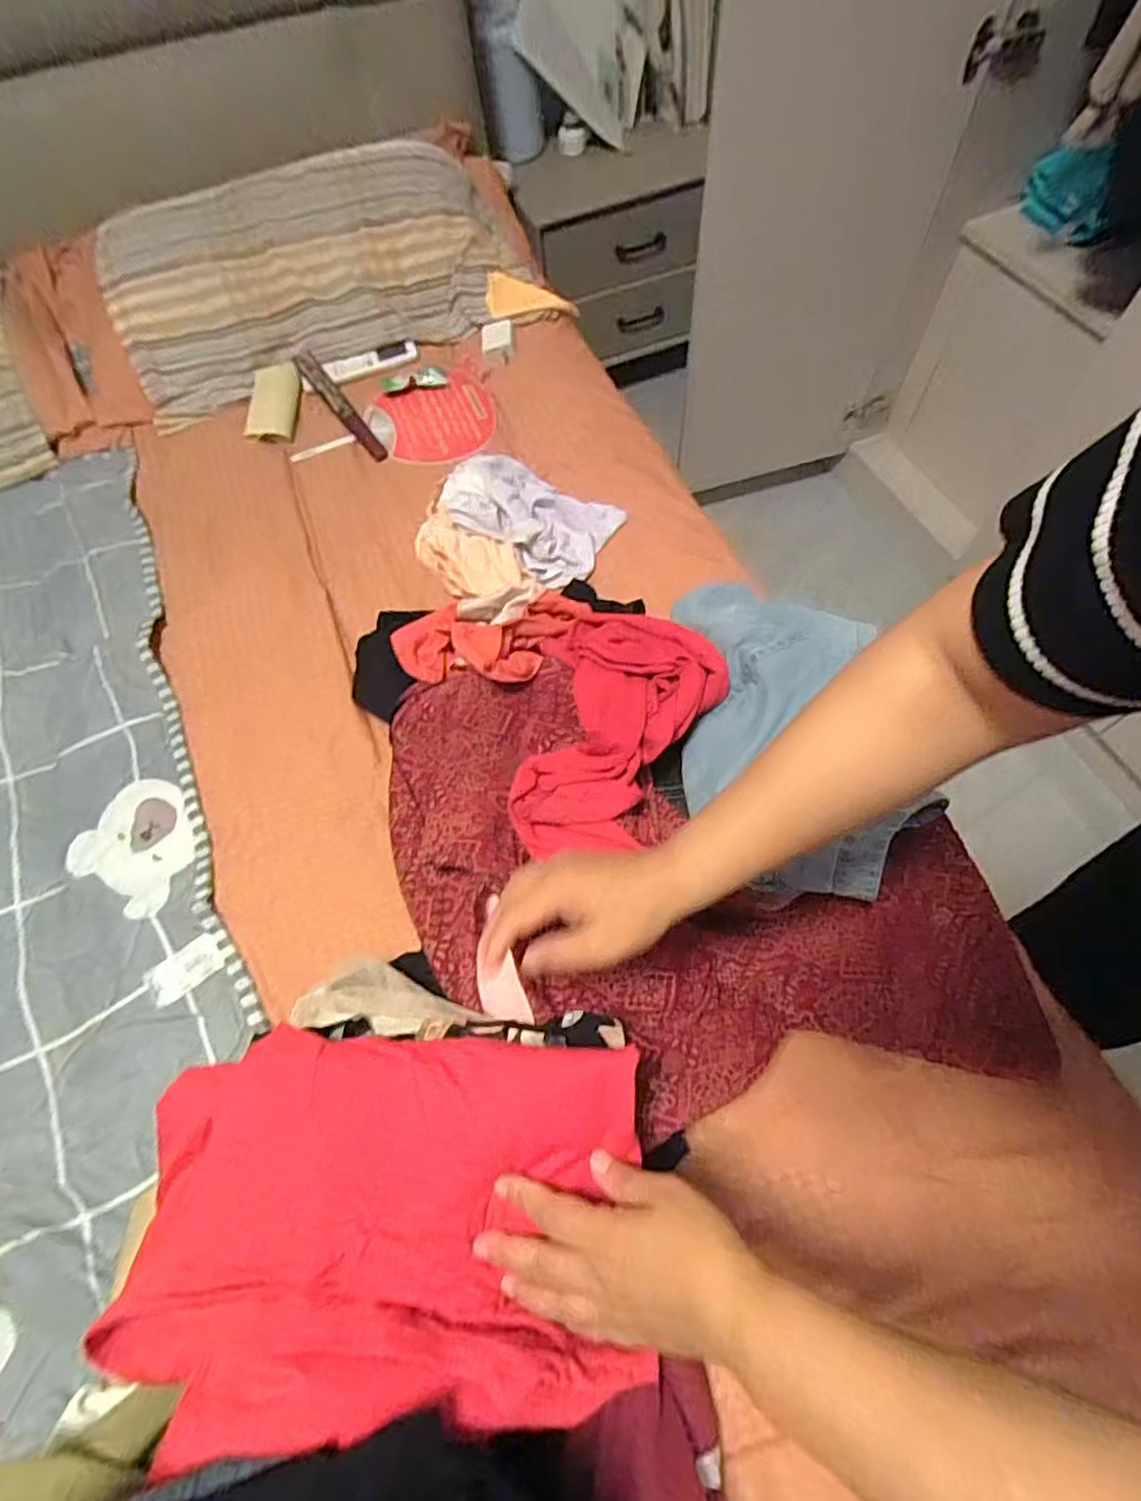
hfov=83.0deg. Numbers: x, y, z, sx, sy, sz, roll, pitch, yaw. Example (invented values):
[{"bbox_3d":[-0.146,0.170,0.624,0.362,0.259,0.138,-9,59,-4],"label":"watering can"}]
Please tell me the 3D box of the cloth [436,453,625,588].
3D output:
[{"bbox_3d":[-0.060,-0.322,0.867,0.235,0.052,0.152,31,68,19],"label":"cloth"}]

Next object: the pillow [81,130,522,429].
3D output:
[{"bbox_3d":[-0.437,-0.832,1.094,0.666,0.141,0.418,-25,63,-9],"label":"pillow"}]

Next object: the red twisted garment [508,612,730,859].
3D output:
[{"bbox_3d":[0.052,-0.030,0.612,0.180,0.057,0.262,5,65,7],"label":"red twisted garment"}]

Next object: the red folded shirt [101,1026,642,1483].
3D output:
[{"bbox_3d":[-0.112,0.274,0.384,0.314,0.068,0.195,-7,61,1],"label":"red folded shirt"}]

